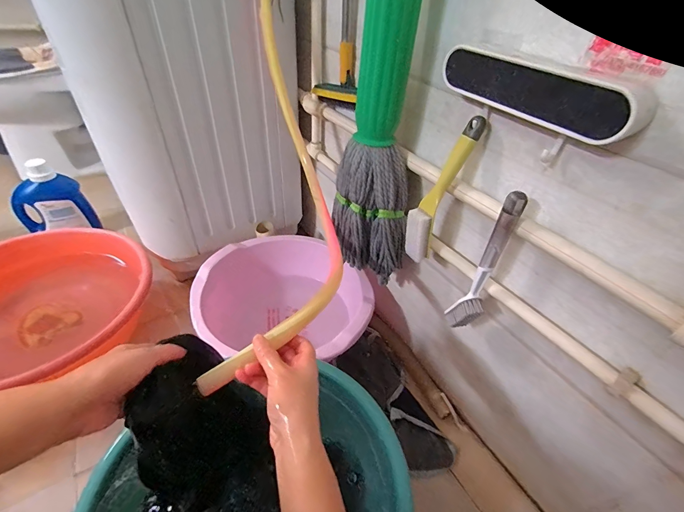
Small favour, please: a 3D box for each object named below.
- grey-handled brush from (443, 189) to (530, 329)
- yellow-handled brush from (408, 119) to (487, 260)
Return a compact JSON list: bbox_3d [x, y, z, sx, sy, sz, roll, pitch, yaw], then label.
[{"bbox_3d":[0.196,0.021,0.462,0.047,0.226,0.044,29,48,25],"label":"grey-handled brush"},{"bbox_3d":[0.145,-0.089,0.493,0.073,0.218,0.034,-22,47,-25],"label":"yellow-handled brush"}]

